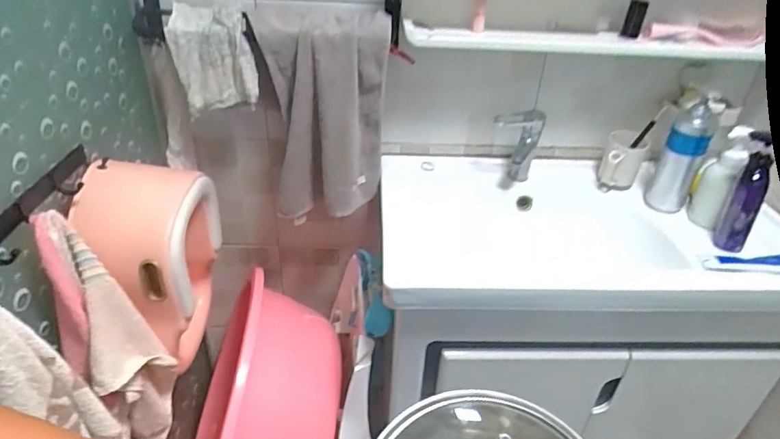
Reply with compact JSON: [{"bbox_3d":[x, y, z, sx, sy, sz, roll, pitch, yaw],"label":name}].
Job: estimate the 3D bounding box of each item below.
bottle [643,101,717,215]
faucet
[{"bbox_3d":[0.588,-0.127,1.008,0.084,0.219,0.078,21,38,23],"label":"bottle"},{"bbox_3d":[0.267,-0.160,1.064,0.097,0.133,0.132,15,36,15],"label":"faucet"}]

